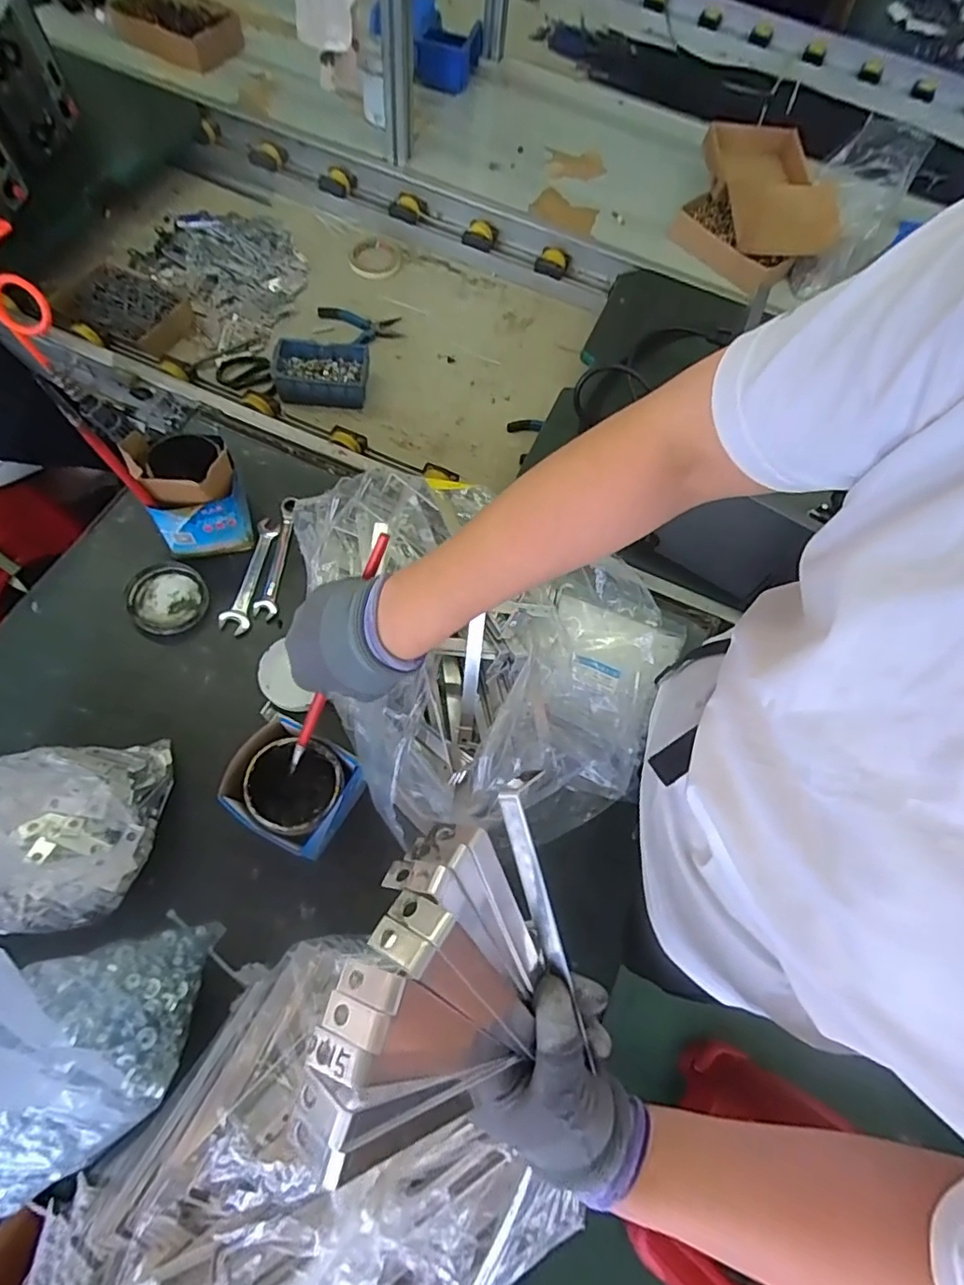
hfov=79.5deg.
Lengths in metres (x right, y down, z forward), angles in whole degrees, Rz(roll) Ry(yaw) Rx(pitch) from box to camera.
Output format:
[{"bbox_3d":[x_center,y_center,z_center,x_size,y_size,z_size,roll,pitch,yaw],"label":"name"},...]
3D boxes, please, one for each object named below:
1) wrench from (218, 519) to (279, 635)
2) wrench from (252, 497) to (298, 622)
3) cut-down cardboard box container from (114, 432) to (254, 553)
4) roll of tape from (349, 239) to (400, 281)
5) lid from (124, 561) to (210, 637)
[{"bbox_3d":[-0.287,-0.084,0.719,0.035,0.015,0.162,9,66,-3],"label":"wrench"},{"bbox_3d":[-0.256,-0.110,0.727,0.027,0.013,0.171,7,66,-3],"label":"wrench"},{"bbox_3d":[-0.334,-0.176,0.681,0.100,0.134,0.104,-17,70,-13],"label":"cut-down cardboard box container"},{"bbox_3d":[-0.202,-0.726,1.098,0.097,0.012,0.097,2,67,-5],"label":"roll of tape"},{"bbox_3d":[-0.372,-0.052,0.686,0.086,0.015,0.088,2,67,-5],"label":"lid"}]

